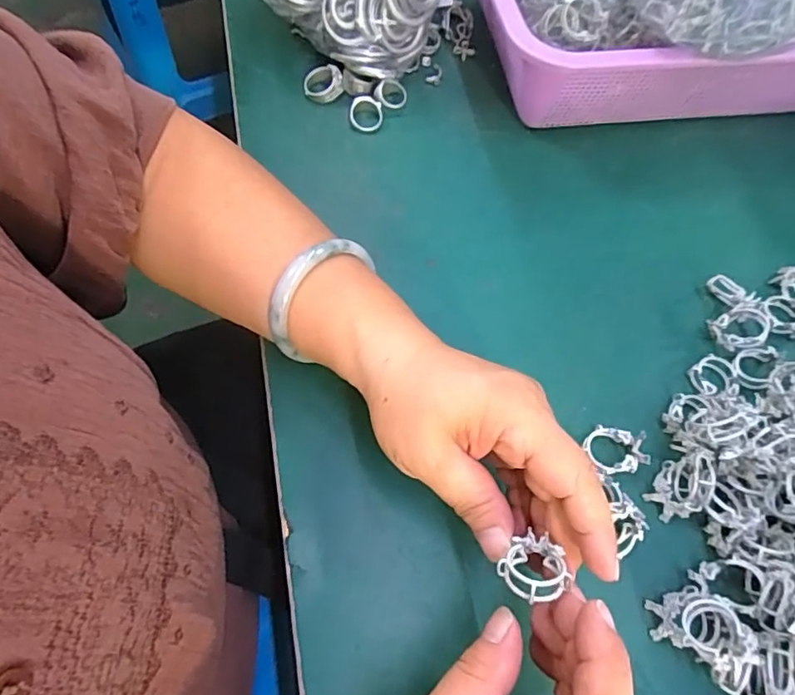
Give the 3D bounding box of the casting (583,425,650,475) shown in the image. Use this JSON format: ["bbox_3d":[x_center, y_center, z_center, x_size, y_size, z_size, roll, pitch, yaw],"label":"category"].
[{"bbox_3d":[0.118,0.056,0.289,0.032,0.010,0.025,0,67,-3],"label":"casting"}]

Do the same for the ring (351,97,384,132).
[{"bbox_3d":[-0.022,-0.167,0.382,0.024,0.004,0.025,0,91,-7],"label":"ring"}]

